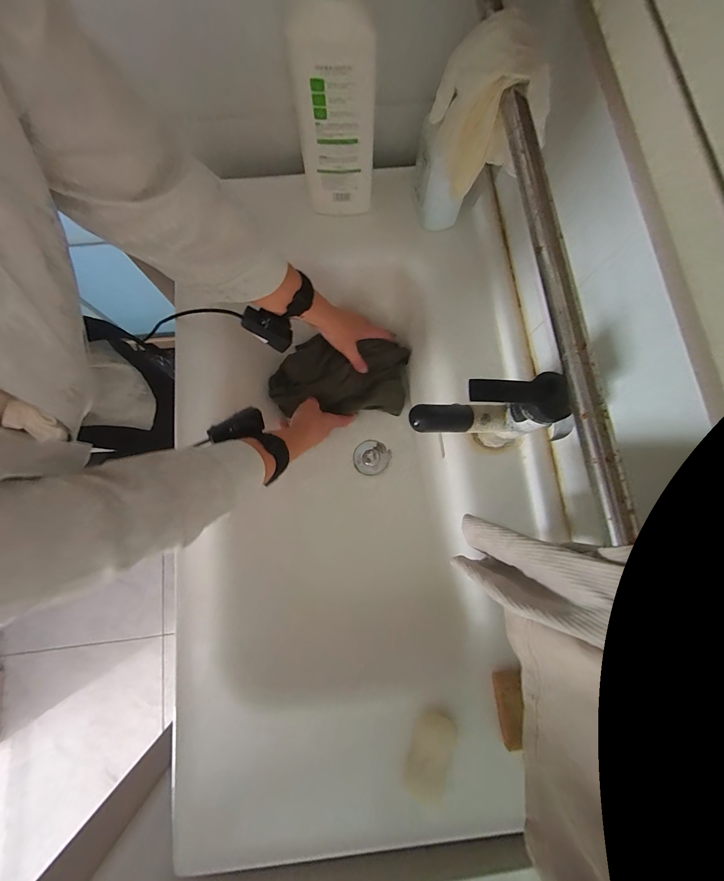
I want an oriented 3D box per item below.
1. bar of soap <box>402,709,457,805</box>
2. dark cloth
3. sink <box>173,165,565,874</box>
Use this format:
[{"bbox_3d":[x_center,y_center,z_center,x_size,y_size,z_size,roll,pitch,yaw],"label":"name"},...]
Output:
[{"bbox_3d":[0.076,0.353,0.366,0.044,0.016,0.074,17,79,3],"label":"bar of soap"},{"bbox_3d":[-0.034,-0.103,0.554,0.230,0.068,0.119,-3,79,-5],"label":"dark cloth"},{"bbox_3d":[-0.037,0.037,0.505,0.397,0.157,0.867,-2,79,-1],"label":"sink"}]

